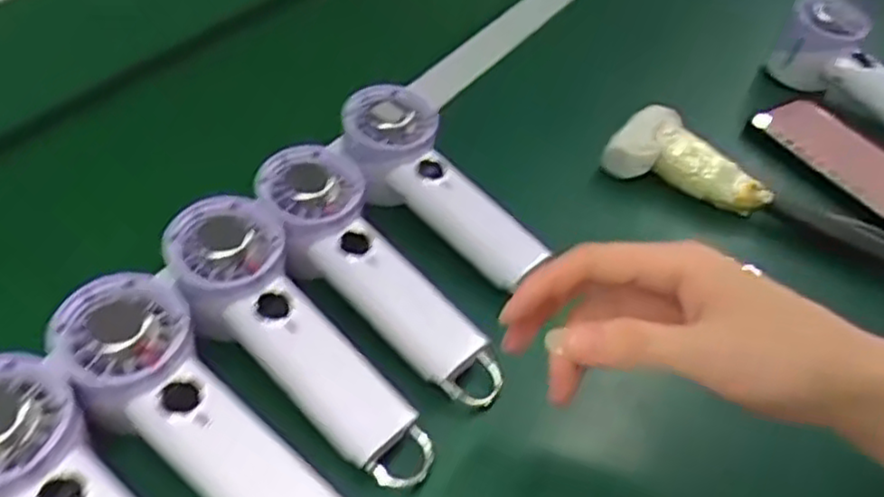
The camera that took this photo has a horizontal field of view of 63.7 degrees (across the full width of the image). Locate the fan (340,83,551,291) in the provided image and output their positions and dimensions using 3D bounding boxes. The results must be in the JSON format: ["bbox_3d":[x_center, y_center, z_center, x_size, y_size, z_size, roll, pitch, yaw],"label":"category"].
[{"bbox_3d":[-0.003,-0.041,0.476,0.161,0.047,0.059,44,55,8],"label":"fan"}]

